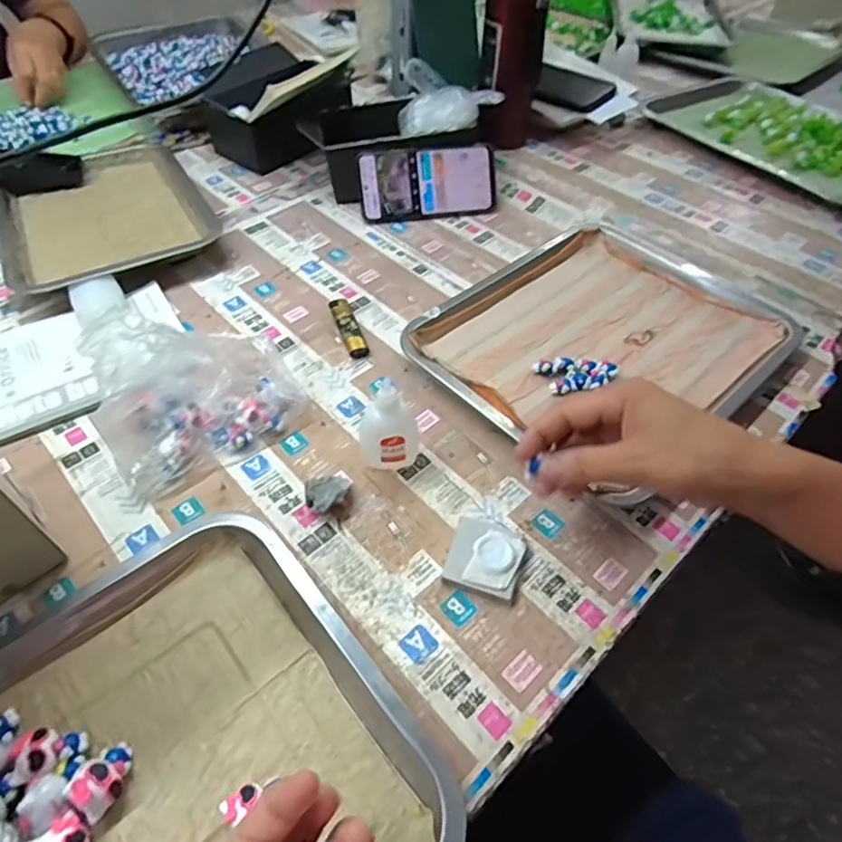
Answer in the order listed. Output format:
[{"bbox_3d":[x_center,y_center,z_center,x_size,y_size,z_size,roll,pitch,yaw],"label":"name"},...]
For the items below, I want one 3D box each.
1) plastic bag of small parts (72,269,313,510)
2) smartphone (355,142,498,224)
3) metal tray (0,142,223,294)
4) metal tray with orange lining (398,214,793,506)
[{"bbox_3d":[-0.181,-0.038,0.432,0.145,0.114,0.107,-32,59,-24],"label":"plastic bag of small parts"},{"bbox_3d":[0.008,-0.287,0.681,0.162,0.079,0.010,-7,22,-5],"label":"smartphone"},{"bbox_3d":[-0.367,-0.246,0.652,0.207,0.033,0.295,-23,56,-19],"label":"metal tray"},{"bbox_3d":[0.170,-0.084,0.553,0.314,0.027,0.275,-36,61,-27],"label":"metal tray with orange lining"}]

